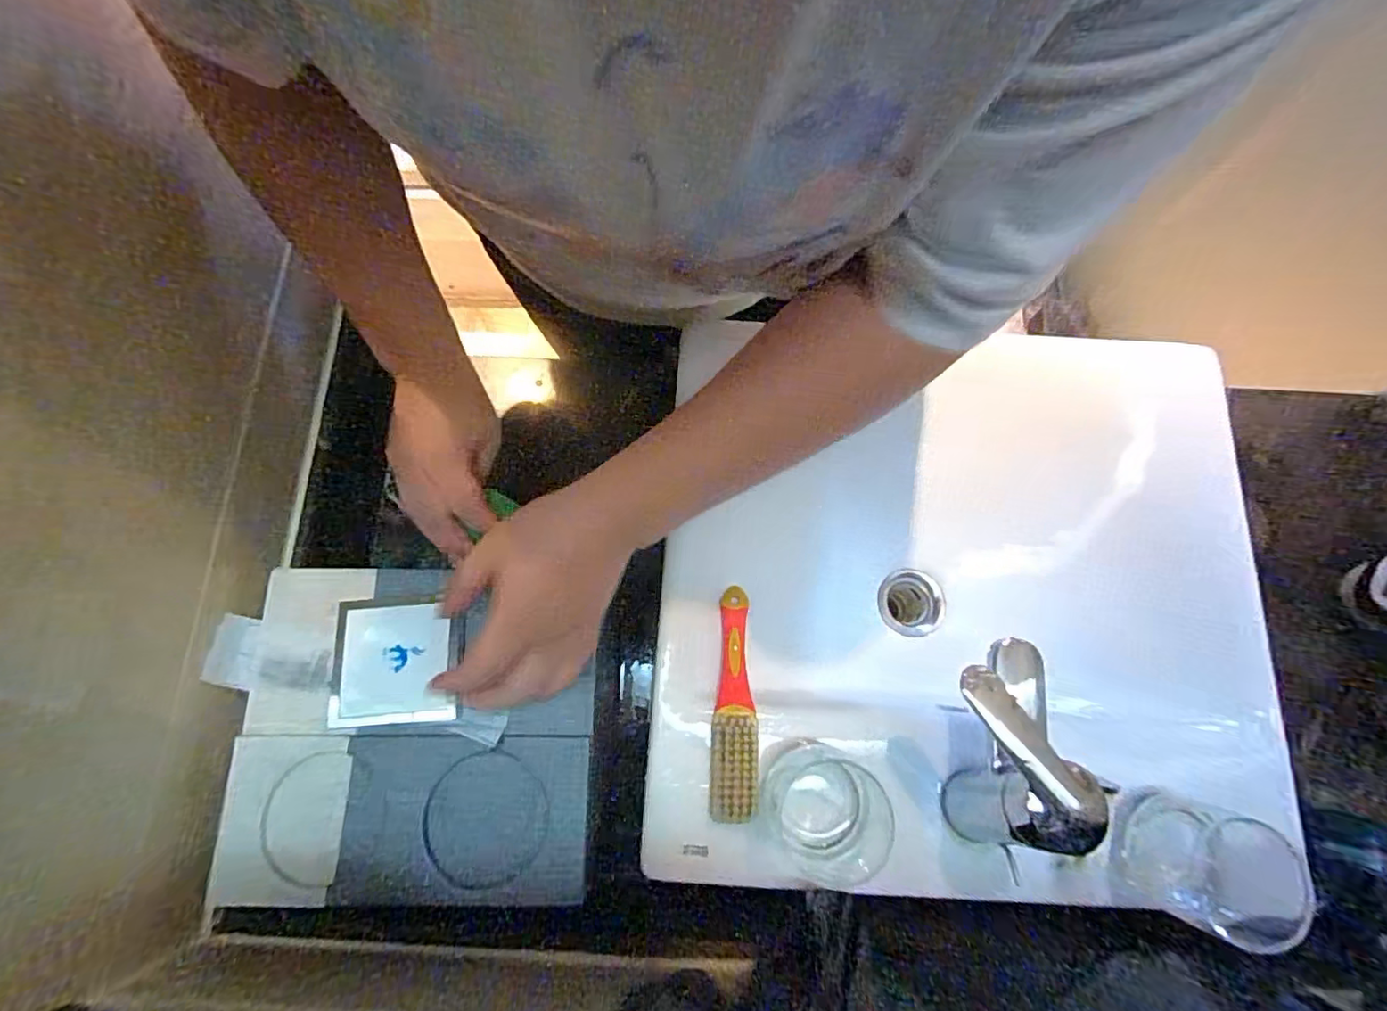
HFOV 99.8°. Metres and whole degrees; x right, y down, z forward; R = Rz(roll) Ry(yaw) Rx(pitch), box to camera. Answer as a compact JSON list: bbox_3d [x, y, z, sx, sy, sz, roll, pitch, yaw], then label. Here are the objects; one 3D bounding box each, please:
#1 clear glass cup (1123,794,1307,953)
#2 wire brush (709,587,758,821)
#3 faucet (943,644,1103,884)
[{"bbox_3d":[0.325,0.228,0.367,0.065,0.052,0.069,24,77,6],"label":"clear glass cup"},{"bbox_3d":[0.030,0.141,0.430,0.032,0.016,0.162,2,58,0],"label":"wire brush"},{"bbox_3d":[0.198,0.151,0.362,0.076,0.119,0.116,-17,77,-4],"label":"faucet"}]

